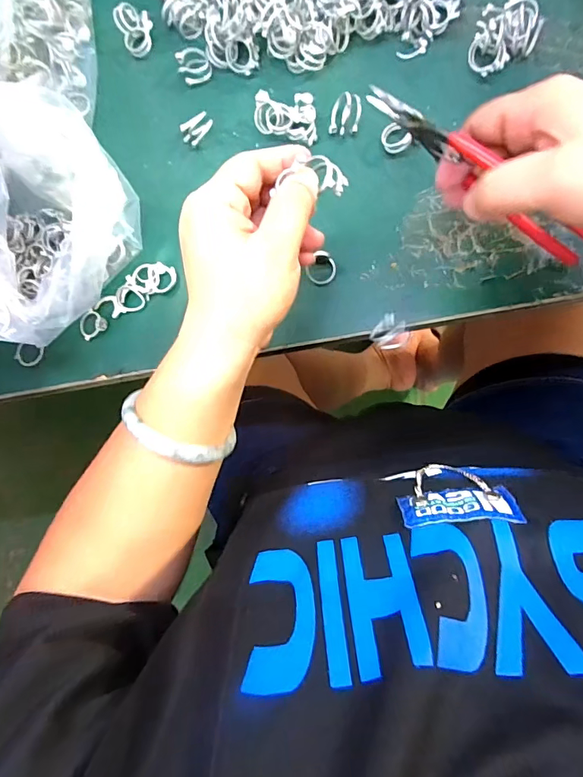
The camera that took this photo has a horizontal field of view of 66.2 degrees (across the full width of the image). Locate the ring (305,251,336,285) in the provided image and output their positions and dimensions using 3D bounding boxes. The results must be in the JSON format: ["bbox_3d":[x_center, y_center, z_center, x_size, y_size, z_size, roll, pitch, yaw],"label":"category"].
[{"bbox_3d":[0.022,-0.087,0.328,0.022,0.008,0.020,-1,85,8],"label":"ring"}]

